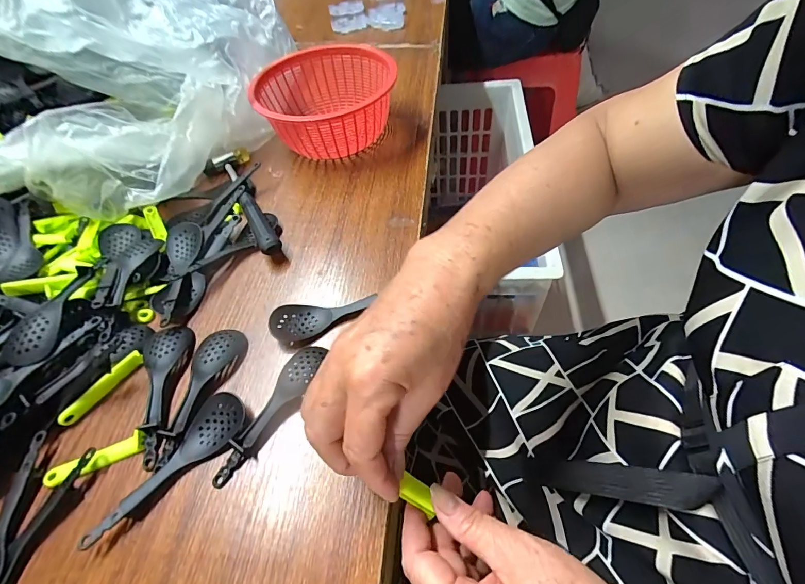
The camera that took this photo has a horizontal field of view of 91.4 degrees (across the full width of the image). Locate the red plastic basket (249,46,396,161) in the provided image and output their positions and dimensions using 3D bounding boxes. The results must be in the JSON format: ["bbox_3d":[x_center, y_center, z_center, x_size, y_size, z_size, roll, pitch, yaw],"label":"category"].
[{"bbox_3d":[-0.098,-0.241,0.515,0.175,0.076,0.163,-4,55,1],"label":"red plastic basket"}]

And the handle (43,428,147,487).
[{"bbox_3d":[-0.241,0.131,0.308,0.076,0.010,0.014,-22,56,-11],"label":"handle"}]

